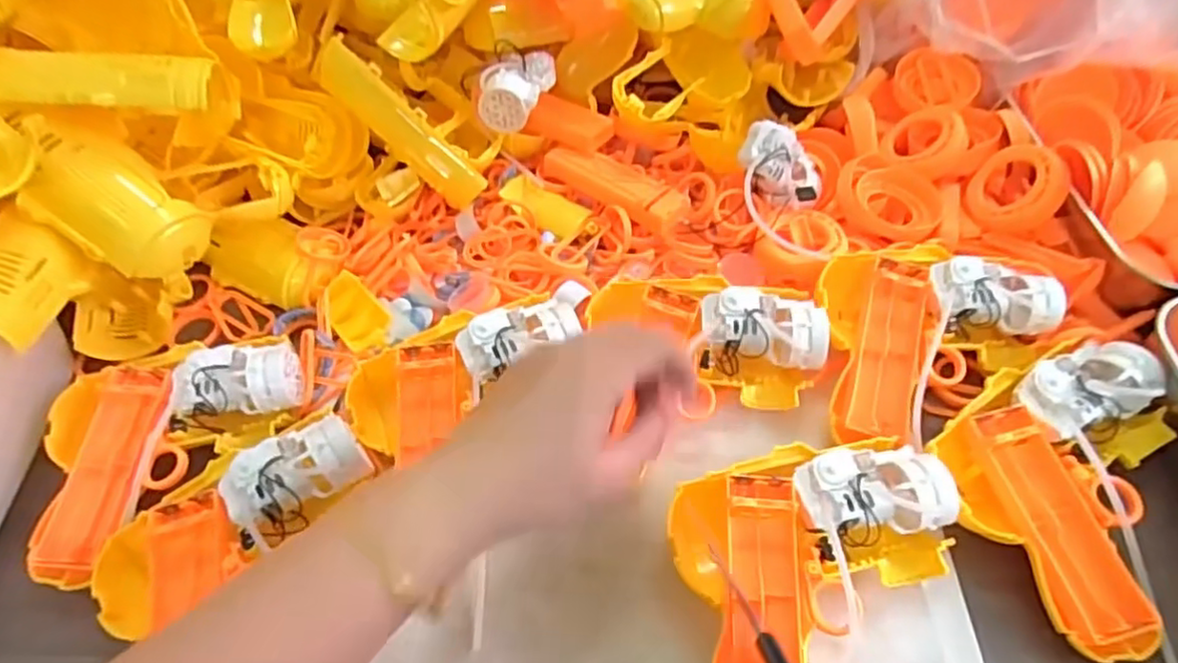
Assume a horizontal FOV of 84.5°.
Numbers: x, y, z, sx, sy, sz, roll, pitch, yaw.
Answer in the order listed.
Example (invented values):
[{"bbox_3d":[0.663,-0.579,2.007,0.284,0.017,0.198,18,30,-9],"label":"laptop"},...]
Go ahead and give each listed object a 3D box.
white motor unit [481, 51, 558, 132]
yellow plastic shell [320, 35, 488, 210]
[{"bbox_3d":[-0.049,-0.169,0.463,0.048,0.035,0.053,2,54,5],"label":"white motor unit"},{"bbox_3d":[-0.121,-0.133,0.425,0.125,0.039,0.019,43,58,-17],"label":"yellow plastic shell"}]

